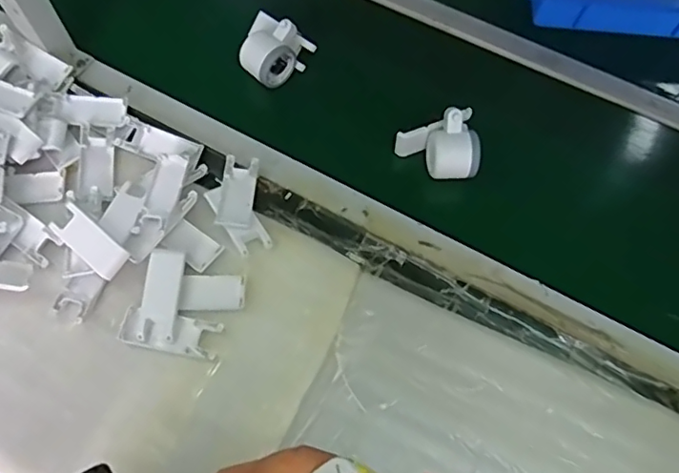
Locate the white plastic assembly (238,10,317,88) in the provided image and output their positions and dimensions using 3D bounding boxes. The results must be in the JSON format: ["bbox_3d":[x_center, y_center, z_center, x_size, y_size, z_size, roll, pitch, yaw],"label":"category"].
[{"bbox_3d":[-0.089,-0.253,0.729,0.091,0.058,0.068,-35,70,-16],"label":"white plastic assembly"}]

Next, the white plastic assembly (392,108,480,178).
[{"bbox_3d":[0.129,-0.109,0.666,0.097,0.058,0.080,-17,66,-9],"label":"white plastic assembly"}]

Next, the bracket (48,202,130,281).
[{"bbox_3d":[-0.276,0.008,0.604,0.096,0.022,0.037,37,69,15],"label":"bracket"}]

